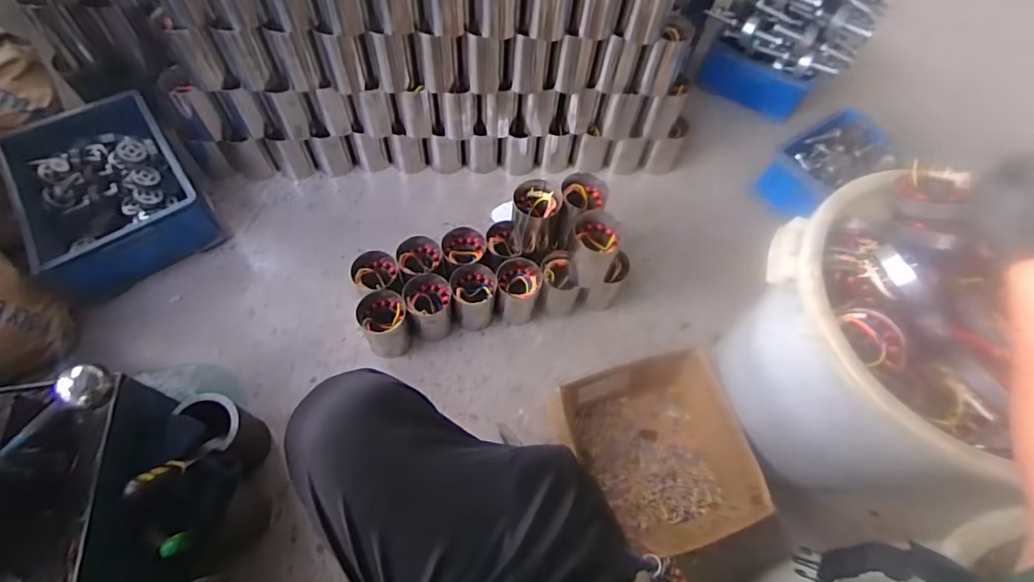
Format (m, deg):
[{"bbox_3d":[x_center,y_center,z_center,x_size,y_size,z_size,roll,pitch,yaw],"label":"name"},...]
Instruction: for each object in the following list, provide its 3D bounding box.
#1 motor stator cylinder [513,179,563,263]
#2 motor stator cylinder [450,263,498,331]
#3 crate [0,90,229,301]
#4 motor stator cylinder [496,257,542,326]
[{"bbox_3d":[0.039,-0.139,0.981,0.098,0.123,0.099,1,62,-3],"label":"motor stator cylinder"},{"bbox_3d":[-0.088,0.018,1.028,0.093,0.111,0.103,1,62,-3],"label":"motor stator cylinder"},{"bbox_3d":[-0.869,-0.221,1.049,0.298,0.140,0.401,-33,68,-19],"label":"crate"},{"bbox_3d":[0.000,0.003,1.043,0.094,0.111,0.107,16,62,5],"label":"motor stator cylinder"}]

